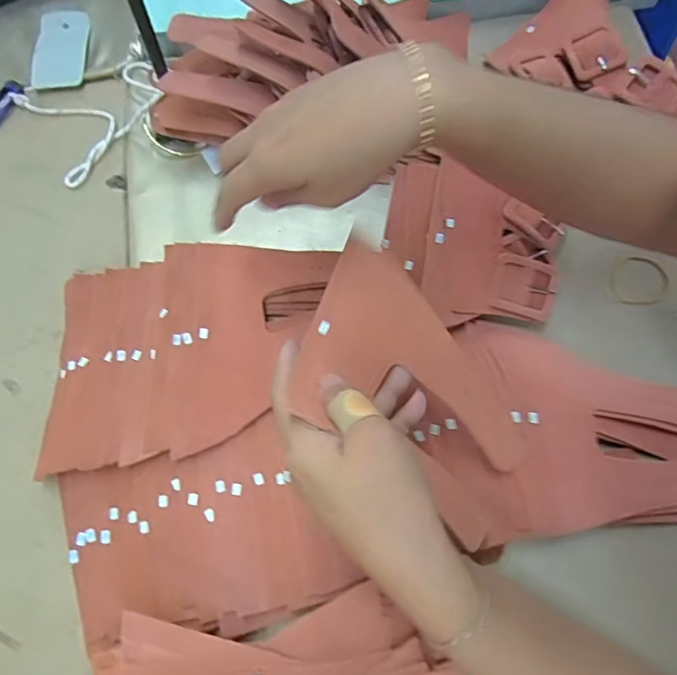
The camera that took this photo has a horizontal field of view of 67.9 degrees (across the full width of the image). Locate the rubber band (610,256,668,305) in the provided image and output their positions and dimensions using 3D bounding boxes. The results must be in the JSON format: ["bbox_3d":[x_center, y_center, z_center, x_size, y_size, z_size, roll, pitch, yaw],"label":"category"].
[{"bbox_3d":[0.250,-0.046,0.418,0.046,0.006,0.045,-1,70,2],"label":"rubber band"}]

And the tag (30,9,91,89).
[{"bbox_3d":[-0.289,-0.302,0.523,0.056,0.006,0.099,-2,70,1],"label":"tag"}]

